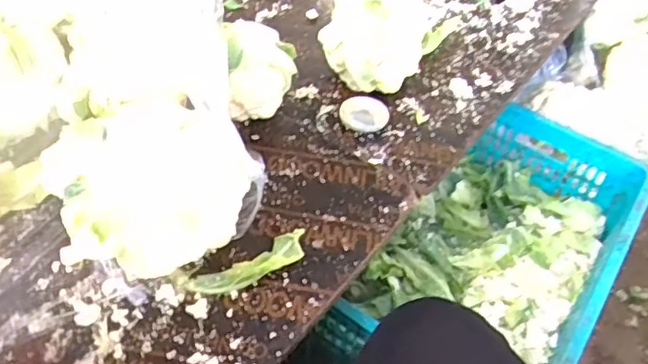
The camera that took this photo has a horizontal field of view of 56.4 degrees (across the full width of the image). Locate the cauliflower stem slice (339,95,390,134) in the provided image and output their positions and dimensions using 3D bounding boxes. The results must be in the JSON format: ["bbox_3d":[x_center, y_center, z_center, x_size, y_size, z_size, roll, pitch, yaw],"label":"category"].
[{"bbox_3d":[0.056,-0.094,0.833,0.066,0.004,0.071,8,47,2],"label":"cauliflower stem slice"}]

